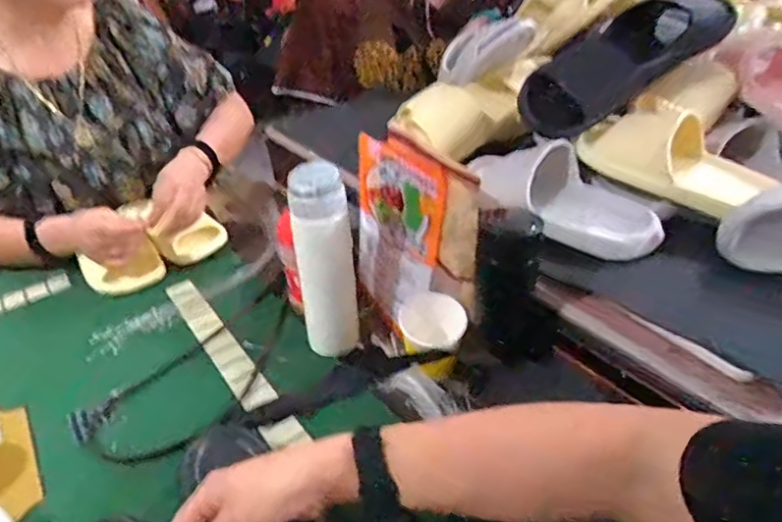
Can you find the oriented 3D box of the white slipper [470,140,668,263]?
[{"bbox_3d":[0.210,-0.087,0.711,0.118,0.068,0.276,-31,42,-32],"label":"white slipper"}]

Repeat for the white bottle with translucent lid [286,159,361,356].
[{"bbox_3d":[-0.076,0.003,0.657,0.068,0.230,0.052,-9,35,-5],"label":"white bottle with translucent lid"}]

